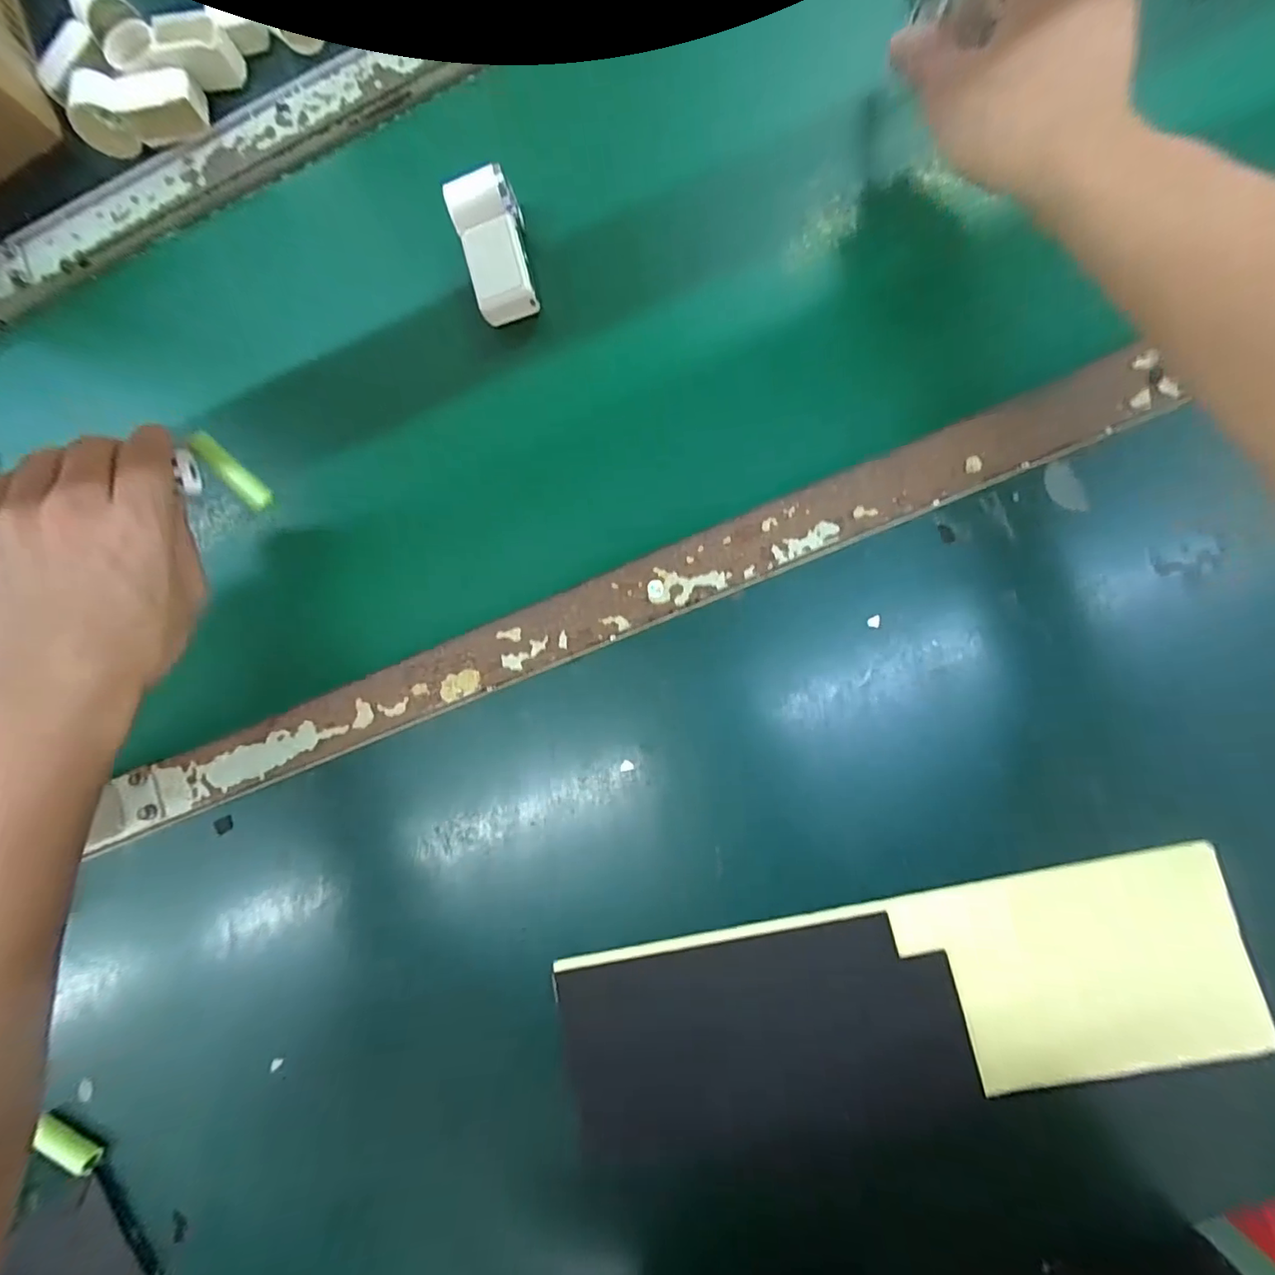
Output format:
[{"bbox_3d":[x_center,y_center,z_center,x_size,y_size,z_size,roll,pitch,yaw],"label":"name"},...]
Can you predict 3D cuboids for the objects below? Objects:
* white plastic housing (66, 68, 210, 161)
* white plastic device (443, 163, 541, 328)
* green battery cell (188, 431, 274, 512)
[{"bbox_3d":[-0.373,-0.396,0.416,0.098,0.041,0.031,-8,83,7],"label":"white plastic housing"},{"bbox_3d":[-0.096,-0.264,0.375,0.044,0.039,0.091,-12,83,6],"label":"white plastic device"},{"bbox_3d":[-0.251,-0.102,0.343,0.012,0.011,0.055,-40,107,2],"label":"green battery cell"}]

